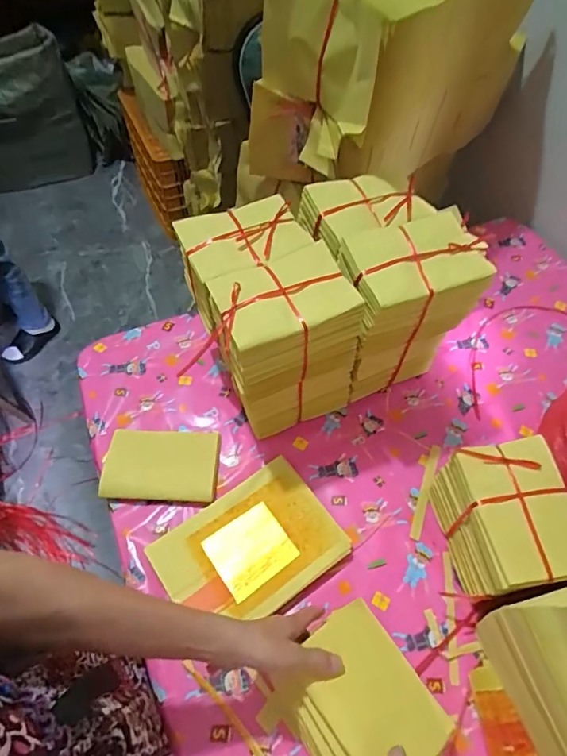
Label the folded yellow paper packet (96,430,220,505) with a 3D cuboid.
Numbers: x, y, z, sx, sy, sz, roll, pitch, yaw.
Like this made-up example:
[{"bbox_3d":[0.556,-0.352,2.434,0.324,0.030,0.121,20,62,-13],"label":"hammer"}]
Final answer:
[{"bbox_3d":[-0.185,0.131,0.701,0.168,0.011,0.114,1,56,-1],"label":"folded yellow paper packet"}]

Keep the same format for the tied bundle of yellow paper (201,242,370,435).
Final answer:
[{"bbox_3d":[0.003,-0.038,0.669,0.178,0.272,0.124,-20,58,-14],"label":"tied bundle of yellow paper"}]

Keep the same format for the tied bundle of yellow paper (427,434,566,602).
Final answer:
[{"bbox_3d":[0.280,0.189,0.596,0.124,0.147,0.163,-7,56,-6],"label":"tied bundle of yellow paper"}]

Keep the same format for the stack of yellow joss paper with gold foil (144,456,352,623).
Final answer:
[{"bbox_3d":[-0.046,0.233,0.629,0.225,0.032,0.166,-30,61,-20],"label":"stack of yellow joss paper with gold foil"}]

